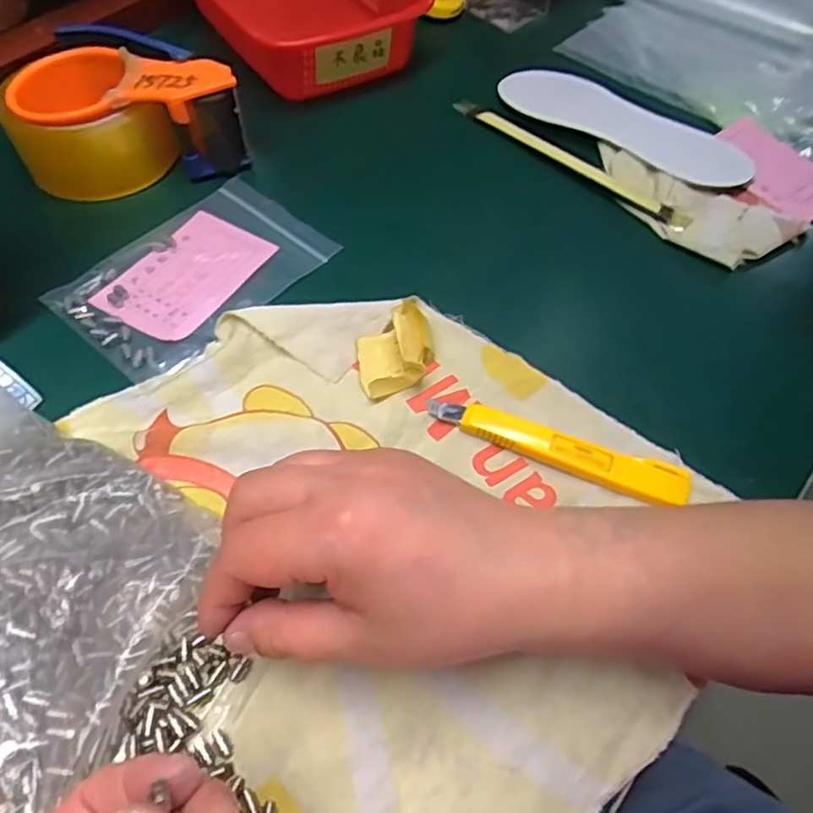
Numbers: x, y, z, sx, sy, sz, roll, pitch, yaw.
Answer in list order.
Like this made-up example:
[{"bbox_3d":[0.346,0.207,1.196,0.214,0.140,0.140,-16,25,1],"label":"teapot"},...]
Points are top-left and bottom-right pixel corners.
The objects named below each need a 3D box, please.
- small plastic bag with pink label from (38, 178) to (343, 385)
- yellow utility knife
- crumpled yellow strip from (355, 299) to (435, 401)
[{"bbox_3d":[-0.126,-0.082,0.380,0.099,0.007,0.148,34,61,18],"label":"small plastic bag with pink label"},{"bbox_3d":[0.074,0.022,0.316,0.131,0.013,0.021,19,58,9],"label":"yellow utility knife"},{"bbox_3d":[-0.005,-0.030,0.337,0.040,0.025,0.045,-4,57,-6],"label":"crumpled yellow strip"}]

